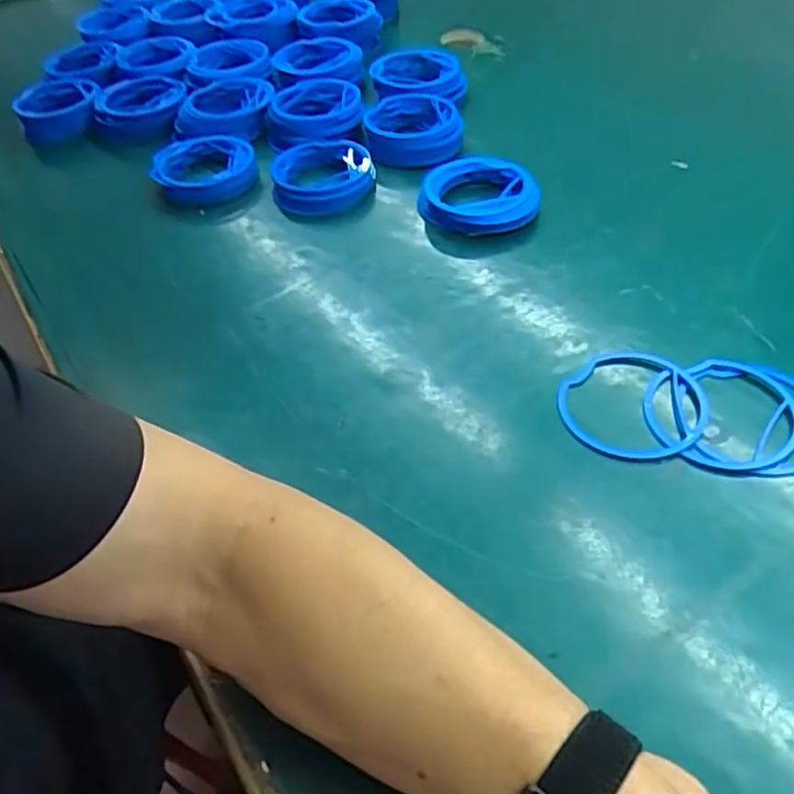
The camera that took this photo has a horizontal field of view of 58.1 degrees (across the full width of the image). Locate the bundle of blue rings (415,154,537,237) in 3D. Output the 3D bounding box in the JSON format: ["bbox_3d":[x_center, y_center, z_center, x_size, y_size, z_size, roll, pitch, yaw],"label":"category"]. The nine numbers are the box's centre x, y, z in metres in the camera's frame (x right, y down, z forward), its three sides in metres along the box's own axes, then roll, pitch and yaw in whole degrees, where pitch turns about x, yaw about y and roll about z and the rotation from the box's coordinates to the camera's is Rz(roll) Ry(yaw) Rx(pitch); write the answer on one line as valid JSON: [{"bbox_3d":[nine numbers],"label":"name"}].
[{"bbox_3d":[0.073,-0.183,0.646,0.104,0.035,0.078,1,47,7],"label":"bundle of blue rings"}]

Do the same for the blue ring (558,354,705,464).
[{"bbox_3d":[0.155,0.003,0.472,0.090,0.008,0.092,-3,46,3],"label":"blue ring"}]

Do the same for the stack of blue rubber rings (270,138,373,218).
[{"bbox_3d":[-0.072,-0.210,0.679,0.094,0.032,0.086,-1,47,6],"label":"stack of blue rubber rings"}]

